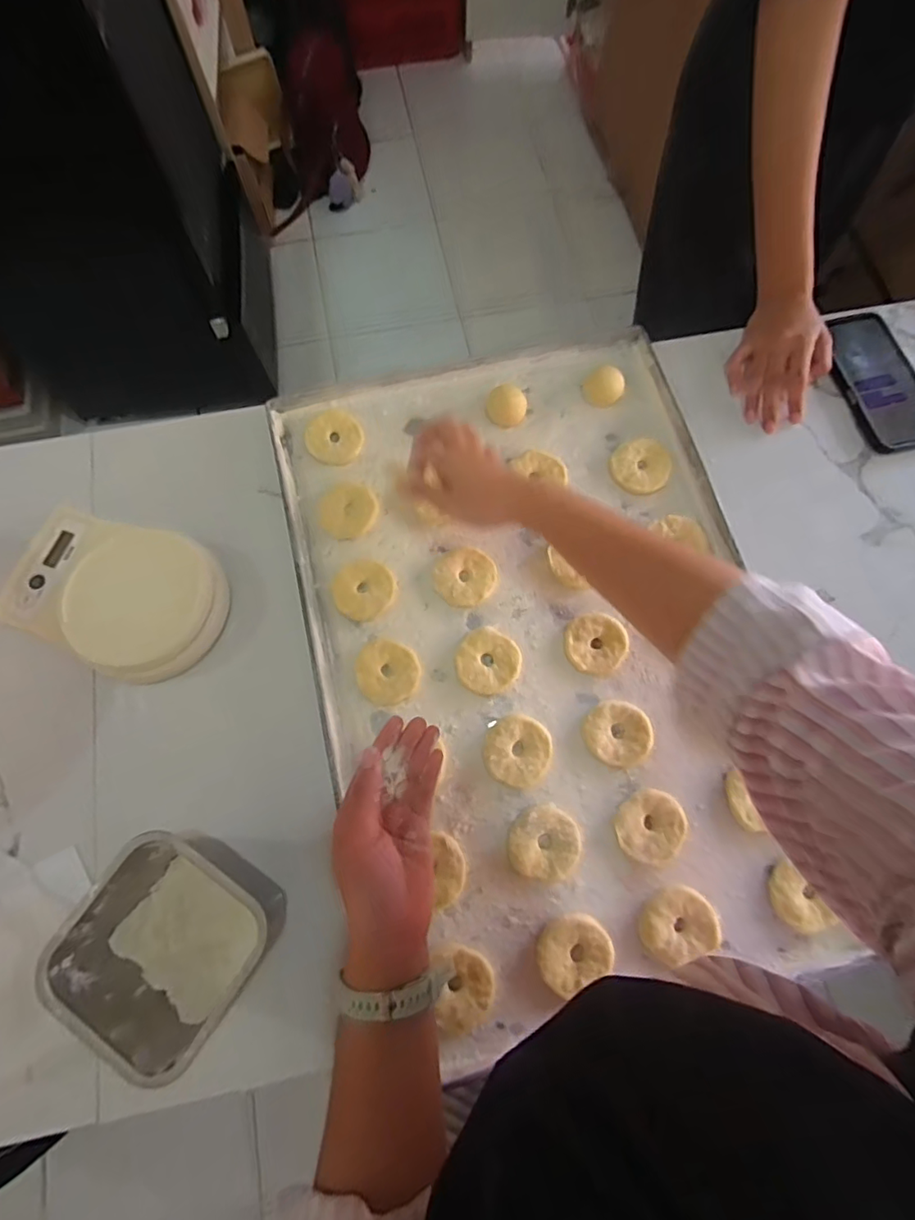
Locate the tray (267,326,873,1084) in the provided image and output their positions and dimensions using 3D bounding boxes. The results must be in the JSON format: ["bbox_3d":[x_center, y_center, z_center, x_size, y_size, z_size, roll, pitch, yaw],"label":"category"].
[{"bbox_3d":[0.074,0.019,0.499,0.406,0.024,0.606,-14,74,-4],"label":"tray"}]

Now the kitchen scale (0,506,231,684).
[{"bbox_3d":[-0.316,-0.017,0.486,0.189,0.054,0.141,13,74,4],"label":"kitchen scale"}]

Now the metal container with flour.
[{"bbox_3d":[-0.196,0.234,0.387,0.115,0.092,0.113,33,76,9],"label":"metal container with flour"}]

